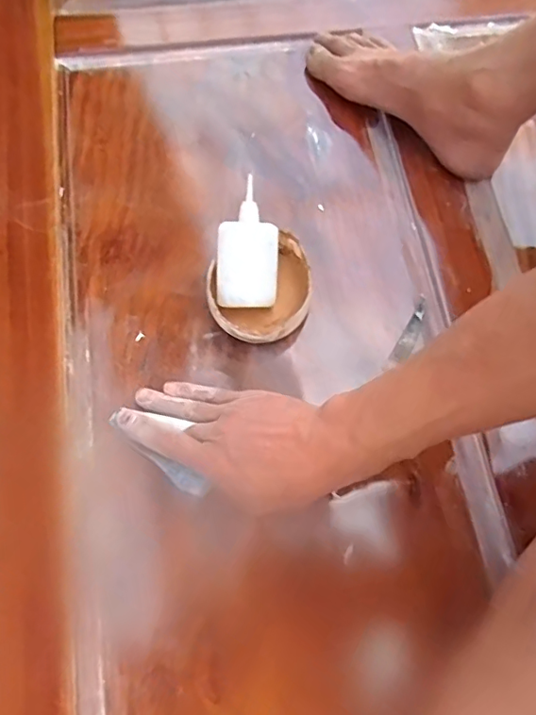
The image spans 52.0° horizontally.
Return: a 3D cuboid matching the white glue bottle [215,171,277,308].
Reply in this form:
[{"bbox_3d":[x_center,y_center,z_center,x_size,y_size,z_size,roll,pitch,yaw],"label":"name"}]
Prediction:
[{"bbox_3d":[-0.019,-0.099,0.497,0.054,0.026,0.106,2,94,-10],"label":"white glue bottle"}]

